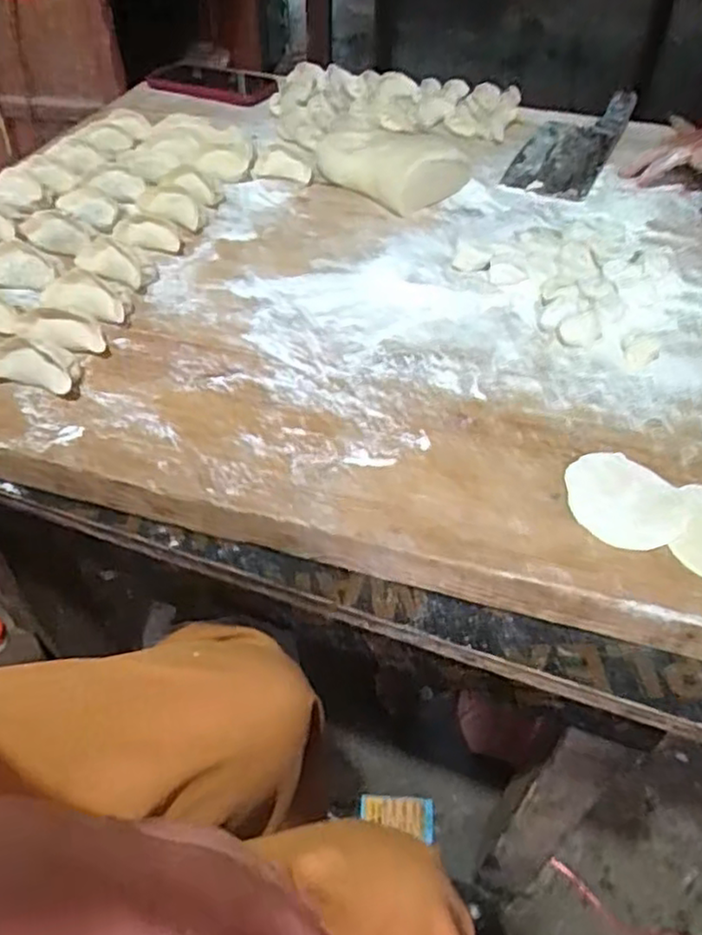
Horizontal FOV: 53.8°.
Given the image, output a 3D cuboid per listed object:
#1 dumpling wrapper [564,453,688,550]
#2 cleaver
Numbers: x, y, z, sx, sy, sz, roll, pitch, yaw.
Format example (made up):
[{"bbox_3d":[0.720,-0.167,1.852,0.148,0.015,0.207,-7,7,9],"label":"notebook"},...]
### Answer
[{"bbox_3d":[0.166,0.020,0.425,0.069,0.004,0.073,1,46,-1],"label":"dumpling wrapper"},{"bbox_3d":[0.254,-0.379,0.795,0.091,0.023,0.262,20,48,17],"label":"cleaver"}]

